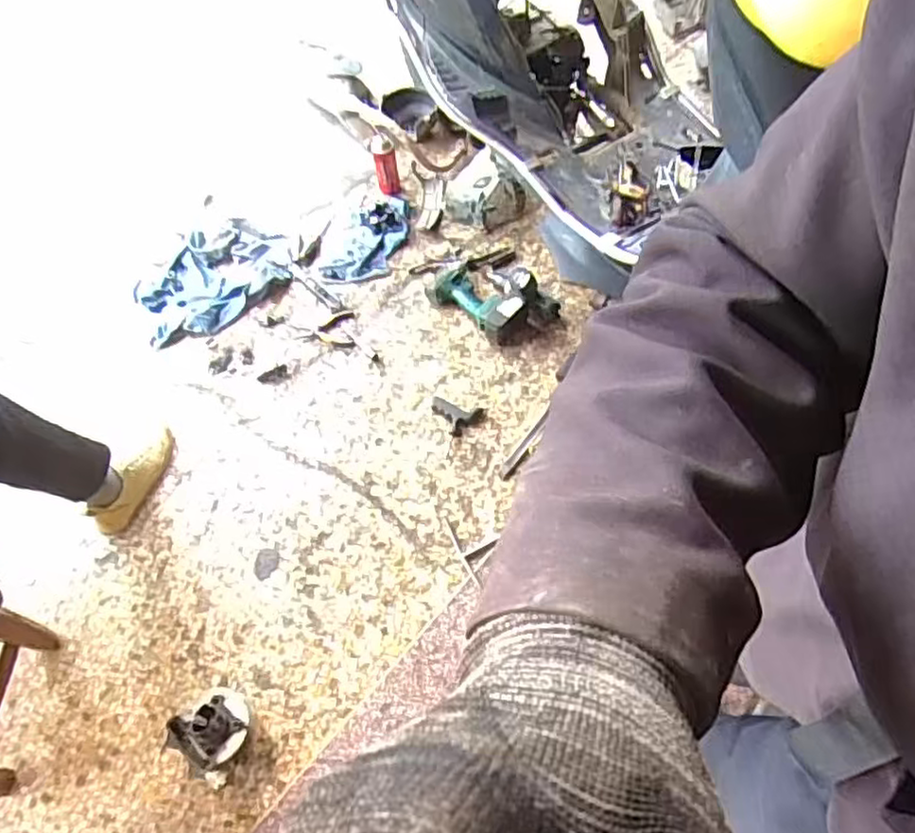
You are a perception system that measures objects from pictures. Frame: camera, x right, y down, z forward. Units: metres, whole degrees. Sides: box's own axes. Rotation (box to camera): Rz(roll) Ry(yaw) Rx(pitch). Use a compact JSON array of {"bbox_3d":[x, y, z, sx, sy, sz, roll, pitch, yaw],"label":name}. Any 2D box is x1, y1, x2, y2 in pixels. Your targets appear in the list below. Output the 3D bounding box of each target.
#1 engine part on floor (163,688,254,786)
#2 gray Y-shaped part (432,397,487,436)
[{"bbox_3d":[-0.422,0.539,1.156,0.130,0.118,0.140,13,61,10],"label":"engine part on floor"},{"bbox_3d":[-0.001,0.004,1.513,0.120,0.026,0.076,12,60,10],"label":"gray Y-shaped part"}]

